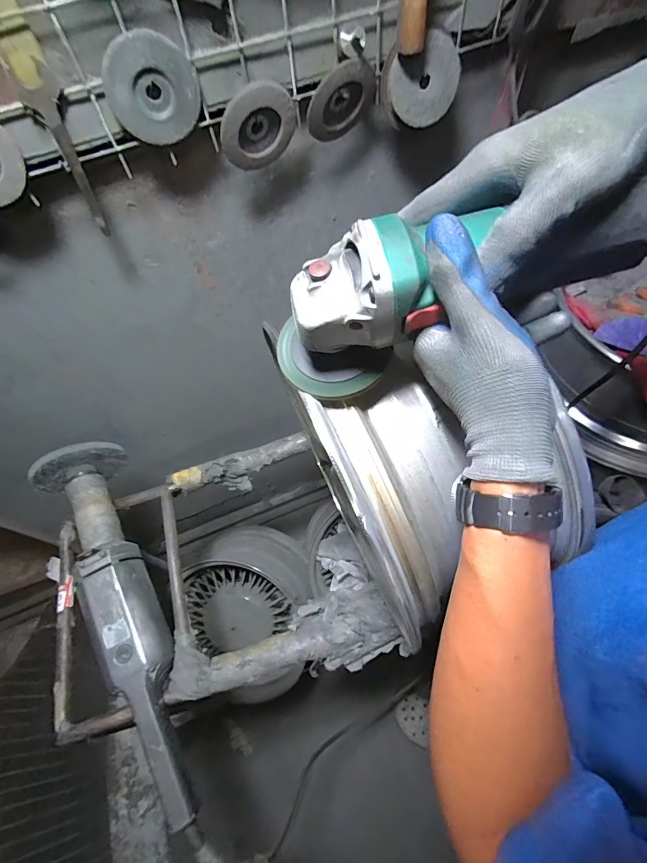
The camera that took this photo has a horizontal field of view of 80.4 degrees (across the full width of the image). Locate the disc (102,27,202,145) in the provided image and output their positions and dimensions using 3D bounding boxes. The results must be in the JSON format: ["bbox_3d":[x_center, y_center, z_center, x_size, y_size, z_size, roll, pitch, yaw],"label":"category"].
[{"bbox_3d":[-0.179,-0.359,0.403,0.092,0.087,0.014,-17,59,-6],"label":"disc"}]

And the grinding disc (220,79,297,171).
[{"bbox_3d":[-0.079,-0.362,0.459,0.096,0.091,0.014,-38,74,31],"label":"grinding disc"}]

